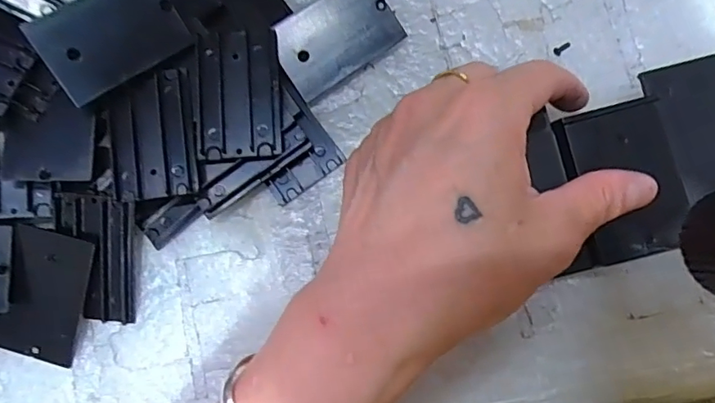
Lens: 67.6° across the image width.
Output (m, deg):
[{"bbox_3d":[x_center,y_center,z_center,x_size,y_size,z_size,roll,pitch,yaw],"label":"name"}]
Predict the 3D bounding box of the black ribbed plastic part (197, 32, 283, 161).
[{"bbox_3d":[-0.051,-0.045,0.226,0.034,0.004,0.053,-4,81,2],"label":"black ribbed plastic part"}]

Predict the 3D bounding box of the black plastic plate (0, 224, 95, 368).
[{"bbox_3d":[-0.132,0.040,0.226,0.035,0.006,0.054,13,97,0],"label":"black plastic plate"}]

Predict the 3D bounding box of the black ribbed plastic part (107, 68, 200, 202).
[{"bbox_3d":[-0.086,-0.028,0.223,0.034,0.004,0.052,-7,81,2],"label":"black ribbed plastic part"}]

